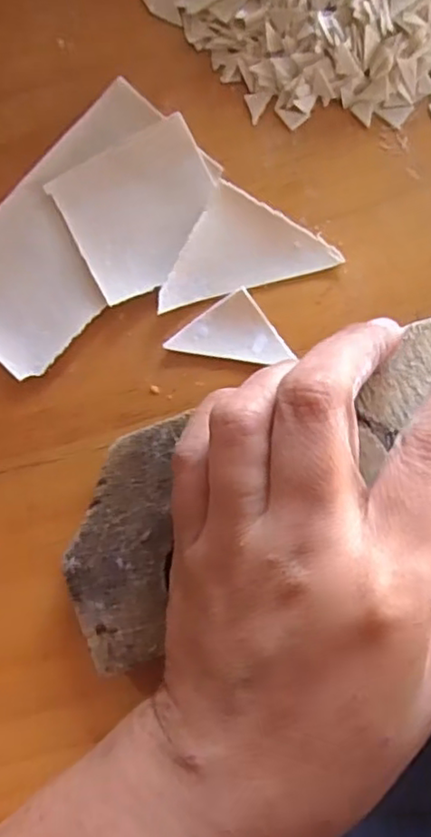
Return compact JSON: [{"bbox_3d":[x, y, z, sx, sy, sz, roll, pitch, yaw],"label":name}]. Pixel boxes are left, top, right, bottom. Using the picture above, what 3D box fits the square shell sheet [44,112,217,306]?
[{"bbox_3d":[-0.024,-0.070,0.220,0.050,0.005,0.048,-29,87,0],"label":"square shell sheet"}]

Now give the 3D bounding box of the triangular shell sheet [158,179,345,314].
[{"bbox_3d":[0.011,-0.048,0.218,0.045,0.005,0.045,29,88,2],"label":"triangular shell sheet"}]

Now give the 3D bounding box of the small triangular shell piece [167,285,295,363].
[{"bbox_3d":[0.005,-0.024,0.217,0.031,0.004,0.029,-37,87,0],"label":"small triangular shell piece"}]

